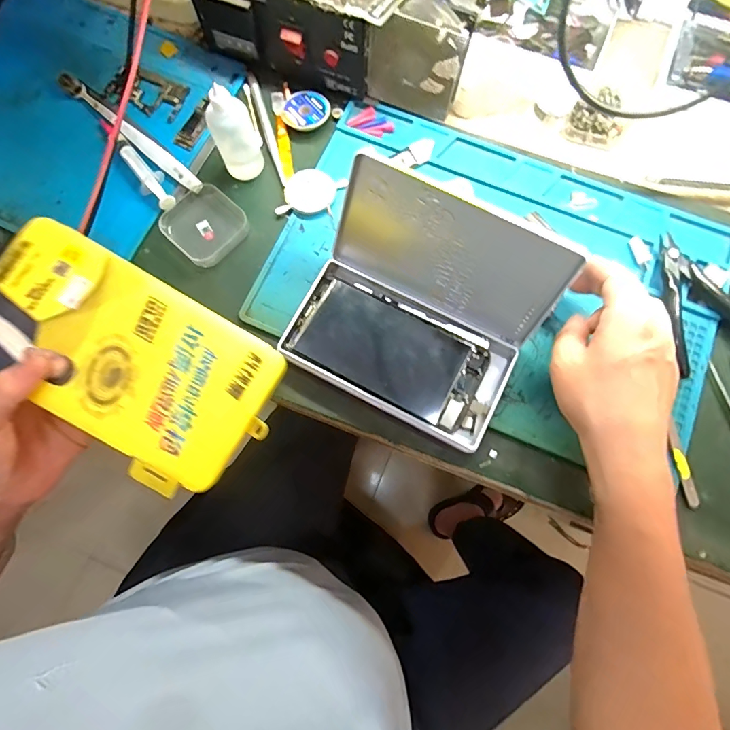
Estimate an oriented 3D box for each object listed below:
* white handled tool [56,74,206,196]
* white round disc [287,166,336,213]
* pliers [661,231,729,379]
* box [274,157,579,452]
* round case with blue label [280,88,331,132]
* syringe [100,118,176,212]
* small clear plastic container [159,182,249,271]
[{"bbox_3d":[-0.216,-0.215,0.379,0.176,0.018,0.016,39,81,8],"label":"white handled tool"},{"bbox_3d":[-0.050,-0.160,0.375,0.044,0.008,0.042,0,78,1],"label":"white round disc"},{"bbox_3d":[0.287,-0.056,0.346,0.075,0.012,0.117,-10,78,-1],"label":"pliers"},{"bbox_3d":[0.046,-0.048,0.314,0.182,0.071,0.170,27,80,6],"label":"box"},{"bbox_3d":[-0.056,-0.241,0.389,0.042,0.011,0.046,0,78,1],"label":"round case with blue label"},{"bbox_3d":[-0.207,-0.180,0.371,0.023,0.019,0.101,-42,81,-7],"label":"syringe"},{"bbox_3d":[-0.142,-0.126,0.364,0.066,0.018,0.065,43,82,9],"label":"small clear plastic container"}]

